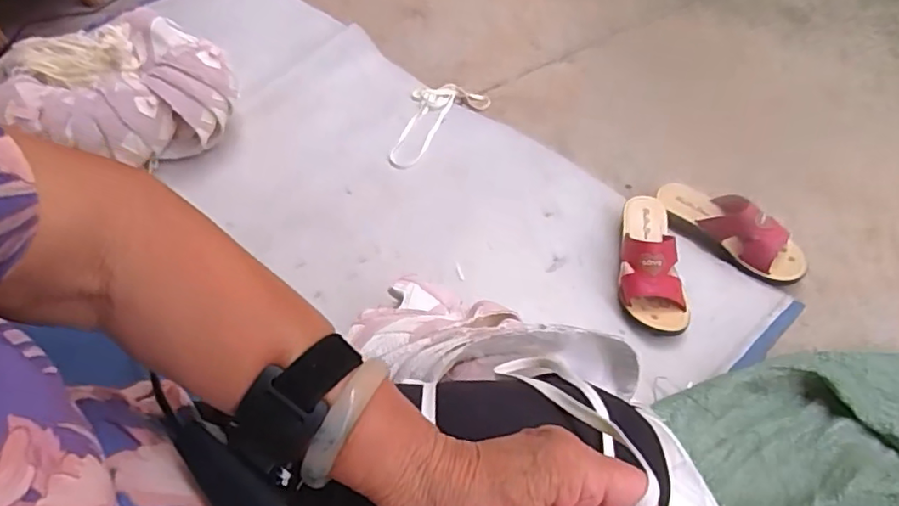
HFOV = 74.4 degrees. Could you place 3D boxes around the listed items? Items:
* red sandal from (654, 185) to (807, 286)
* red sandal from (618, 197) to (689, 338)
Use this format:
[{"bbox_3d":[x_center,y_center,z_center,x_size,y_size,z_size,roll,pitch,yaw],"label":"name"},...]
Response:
[{"bbox_3d":[0.413,-0.042,0.872,0.078,0.074,0.227,-41,58,-19],"label":"red sandal"},{"bbox_3d":[0.282,0.004,0.844,0.086,0.077,0.225,-4,54,7],"label":"red sandal"}]

